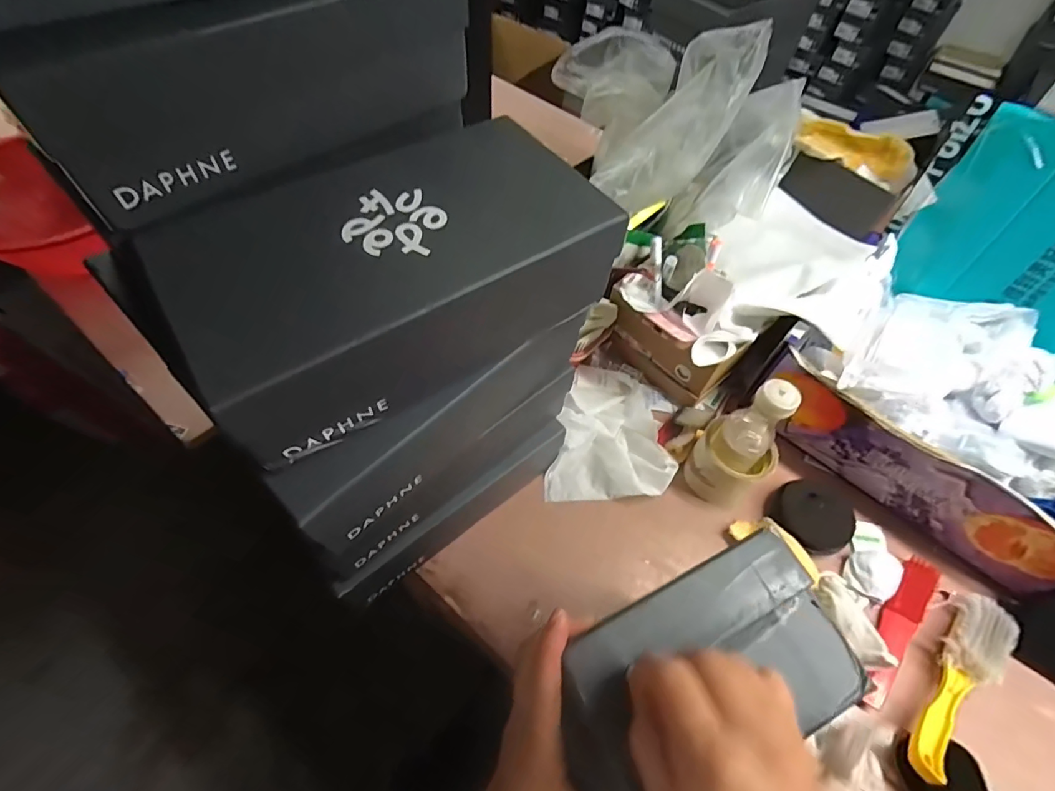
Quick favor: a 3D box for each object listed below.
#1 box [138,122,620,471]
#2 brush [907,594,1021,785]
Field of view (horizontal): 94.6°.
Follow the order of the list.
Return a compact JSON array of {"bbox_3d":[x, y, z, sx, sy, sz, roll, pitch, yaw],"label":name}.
[{"bbox_3d":[-0.094,-0.093,0.370,0.295,0.092,0.166,-33,65,-21],"label":"box"},{"bbox_3d":[0.452,0.303,0.517,0.224,0.049,0.046,-35,66,-22],"label":"brush"}]

